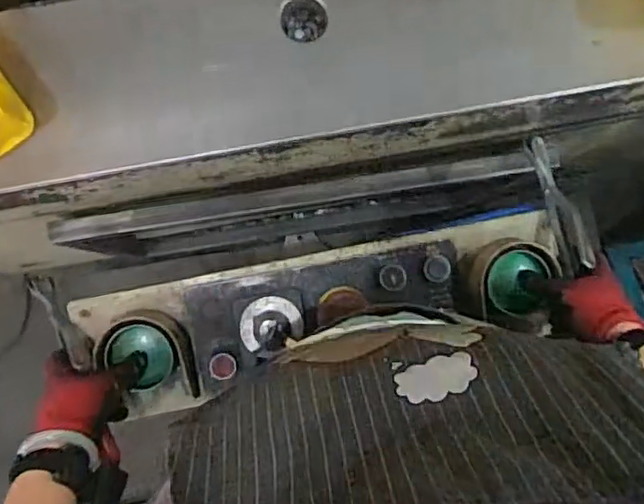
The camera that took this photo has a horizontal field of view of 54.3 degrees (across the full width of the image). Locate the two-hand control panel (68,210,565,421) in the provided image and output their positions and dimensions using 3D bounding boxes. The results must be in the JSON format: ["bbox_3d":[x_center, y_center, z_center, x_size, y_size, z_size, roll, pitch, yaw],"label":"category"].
[{"bbox_3d":[0.005,0.064,0.708,0.525,0.088,0.129,-12,86,-2],"label":"two-hand control panel"}]

